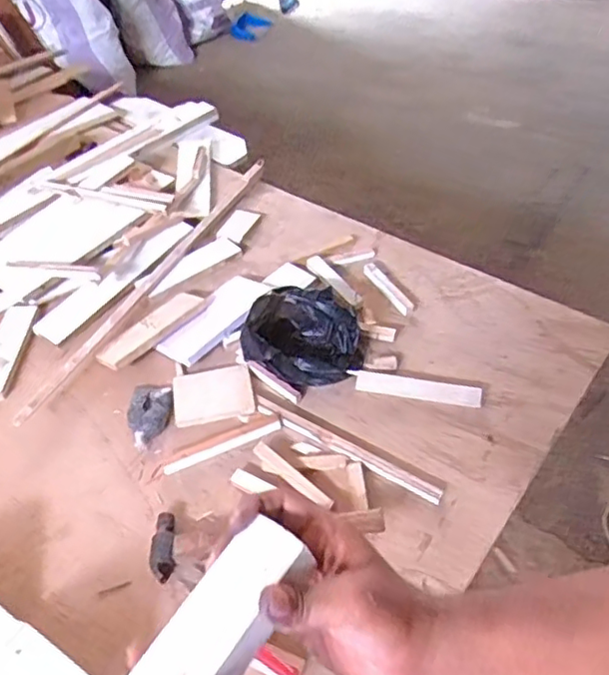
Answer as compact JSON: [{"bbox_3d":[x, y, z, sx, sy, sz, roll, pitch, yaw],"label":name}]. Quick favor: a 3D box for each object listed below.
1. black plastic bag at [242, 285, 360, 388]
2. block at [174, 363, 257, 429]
[{"bbox_3d":[-0.004,-0.008,1.031,0.200,0.095,0.153,0,49,1],"label":"black plastic bag"},{"bbox_3d":[-0.150,0.093,1.006,0.126,0.015,0.094,-9,50,-6],"label":"block"}]

